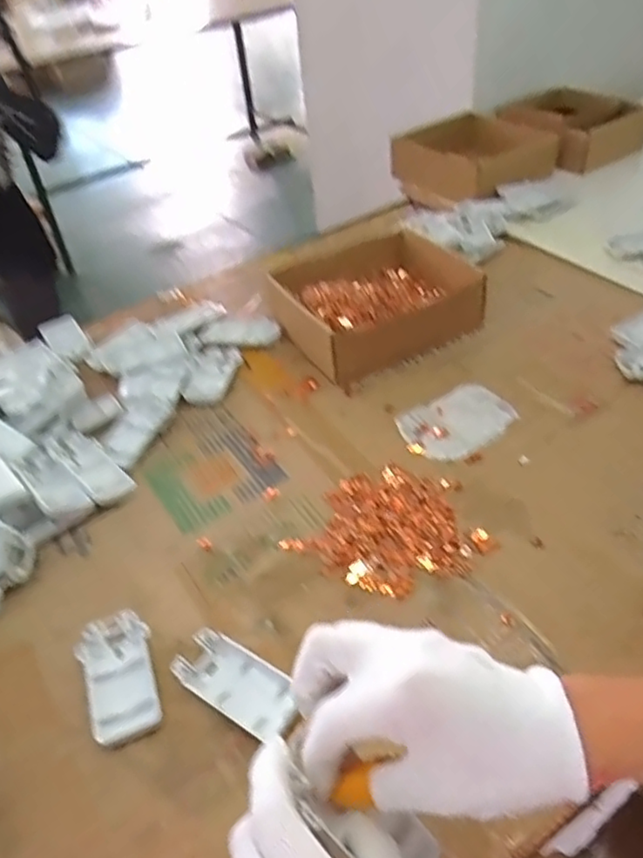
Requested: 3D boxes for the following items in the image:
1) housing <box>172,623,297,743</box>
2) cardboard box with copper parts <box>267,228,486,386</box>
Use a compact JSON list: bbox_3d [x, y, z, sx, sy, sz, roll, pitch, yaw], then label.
[{"bbox_3d":[-0.060,0.186,0.465,0.095,0.017,0.045,22,51,26],"label":"housing"},{"bbox_3d":[0.061,-0.160,0.777,0.210,0.062,0.185,-26,47,-19],"label":"cardboard box with copper parts"}]

